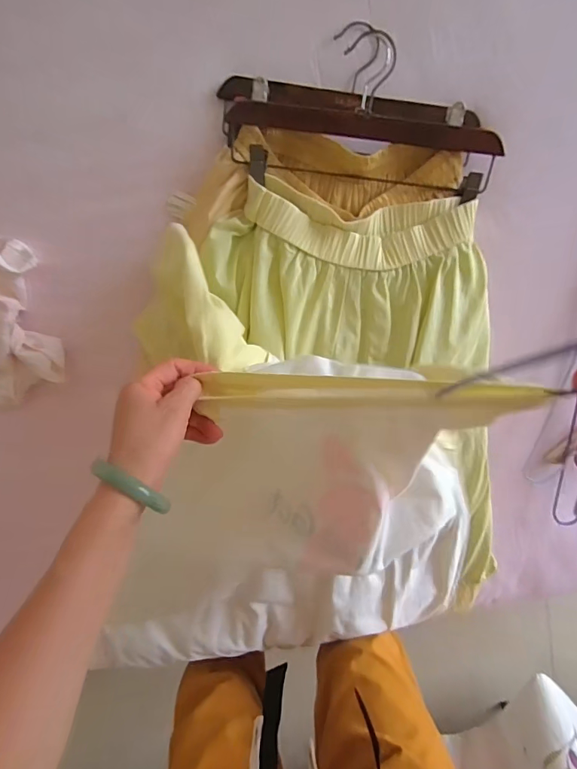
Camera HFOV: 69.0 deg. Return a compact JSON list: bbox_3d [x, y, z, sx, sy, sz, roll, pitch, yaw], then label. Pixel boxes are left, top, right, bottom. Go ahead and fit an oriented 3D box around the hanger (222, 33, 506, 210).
[{"bbox_3d":[0.088,-0.312,0.475,0.305,0.018,0.170,6,102,1],"label":"hanger"}]

